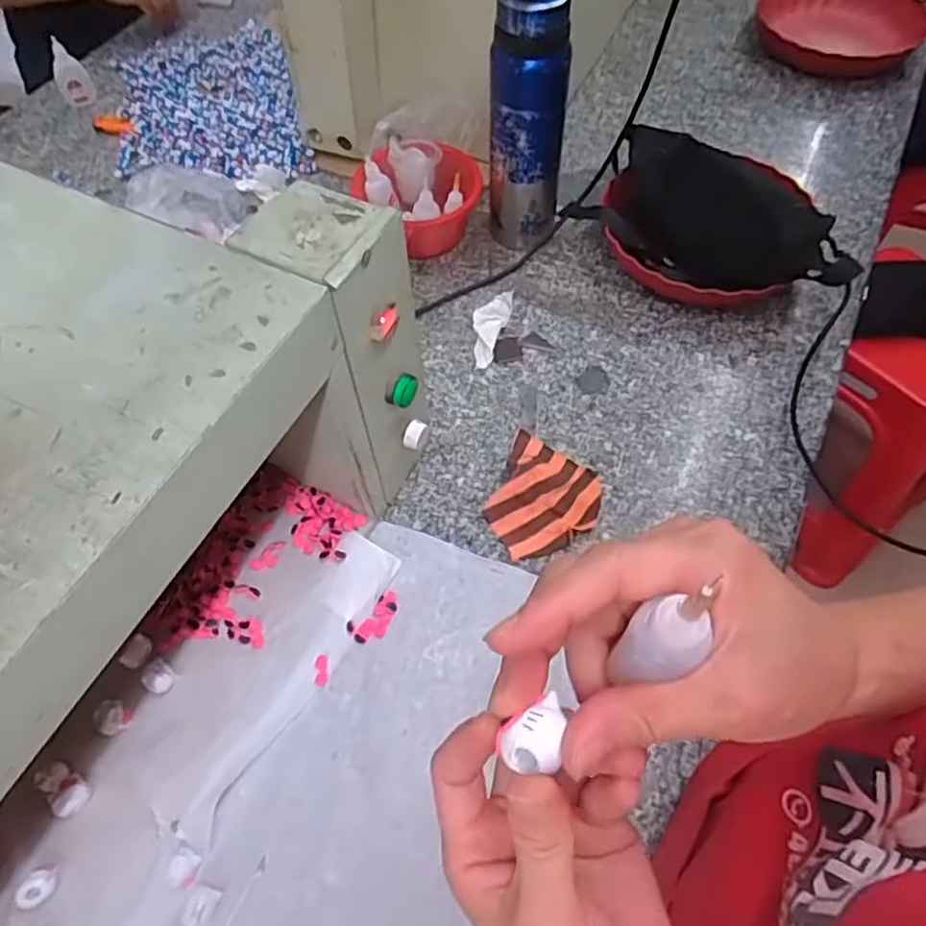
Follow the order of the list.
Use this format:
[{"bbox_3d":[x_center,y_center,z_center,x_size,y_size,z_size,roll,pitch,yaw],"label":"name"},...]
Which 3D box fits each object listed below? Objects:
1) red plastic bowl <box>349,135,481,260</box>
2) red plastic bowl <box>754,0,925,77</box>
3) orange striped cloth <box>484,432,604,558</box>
[{"bbox_3d":[-0.047,-0.320,0.824,0.126,0.089,0.123,-37,64,-18],"label":"red plastic bowl"},{"bbox_3d":[0.555,-0.653,1.021,0.231,0.059,0.222,-1,58,2],"label":"red plastic bowl"},{"bbox_3d":[0.079,0.031,0.646,0.097,0.026,0.119,20,61,14],"label":"orange striped cloth"}]

